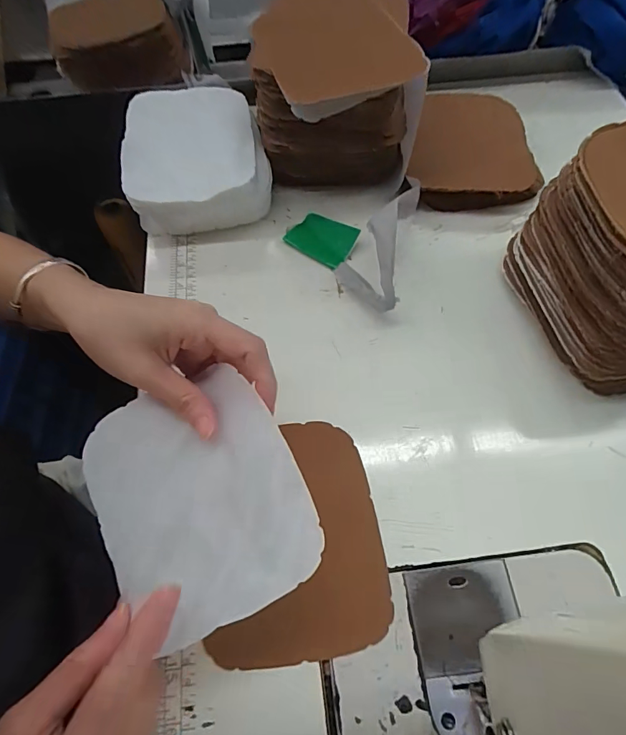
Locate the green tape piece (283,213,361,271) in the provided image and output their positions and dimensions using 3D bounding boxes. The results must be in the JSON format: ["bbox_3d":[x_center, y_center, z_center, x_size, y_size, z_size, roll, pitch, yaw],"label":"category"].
[{"bbox_3d":[0.008,-0.117,0.393,0.059,0.009,0.042,33,67,17],"label":"green tape piece"}]

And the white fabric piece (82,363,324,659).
[{"bbox_3d":[-0.065,0.067,0.236,0.107,0.037,0.130,-24,64,-11],"label":"white fabric piece"}]

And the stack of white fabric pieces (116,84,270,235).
[{"bbox_3d":[-0.106,-0.194,0.411,0.120,0.051,0.142,-10,62,-4],"label":"stack of white fabric pieces"}]

